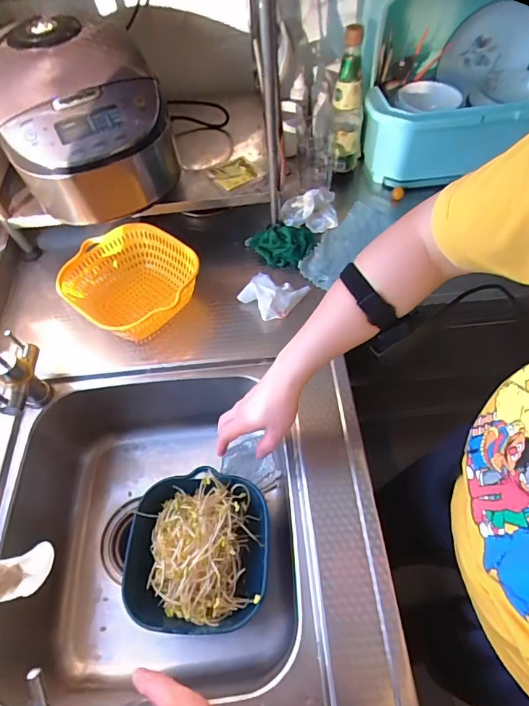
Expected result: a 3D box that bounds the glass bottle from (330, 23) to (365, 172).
[{"bbox_3d":[0.159,-0.461,0.780,0.064,0.243,0.075,3,58,5],"label":"glass bottle"}]

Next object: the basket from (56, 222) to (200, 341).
[{"bbox_3d":[-0.219,-0.111,0.705,0.202,0.085,0.188,34,65,22],"label":"basket"}]

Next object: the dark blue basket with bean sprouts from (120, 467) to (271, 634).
[{"bbox_3d":[-0.099,0.300,0.647,0.205,0.088,0.213,-1,58,2],"label":"dark blue basket with bean sprouts"}]

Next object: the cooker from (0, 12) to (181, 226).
[{"bbox_3d":[-0.284,-0.365,0.667,0.242,0.191,0.257,-28,61,-14],"label":"cooker"}]

